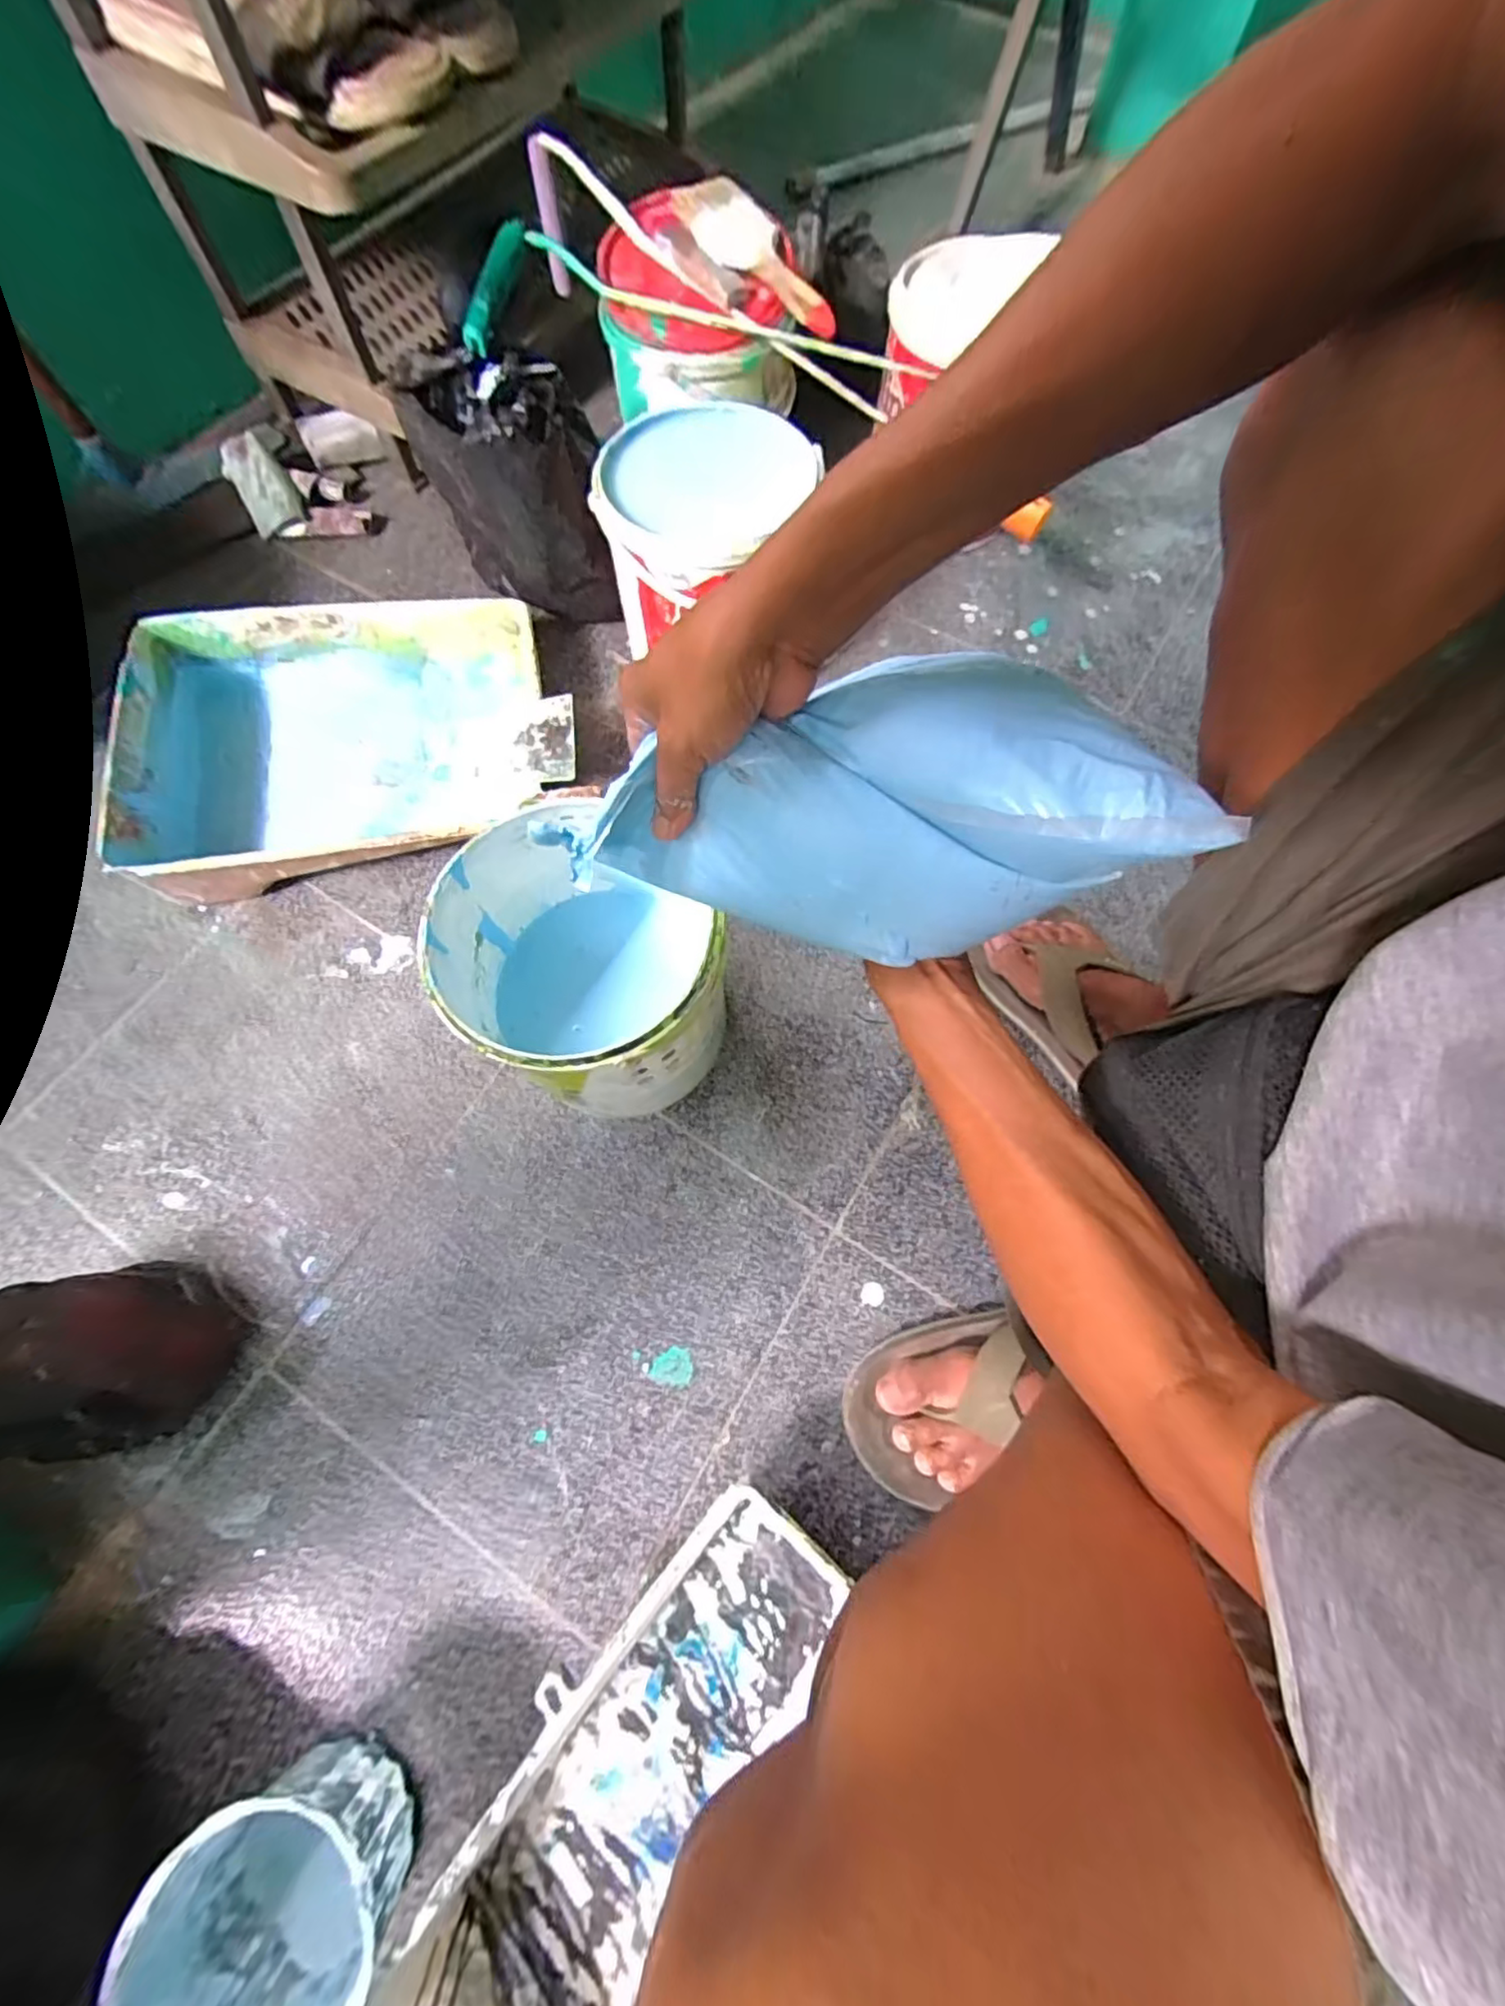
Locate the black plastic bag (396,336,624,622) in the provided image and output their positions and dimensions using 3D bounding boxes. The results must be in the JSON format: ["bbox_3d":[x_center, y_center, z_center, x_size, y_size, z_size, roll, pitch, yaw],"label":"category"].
[{"bbox_3d":[-0.231,-0.498,0.631,0.147,0.202,0.189,-19,72,-7],"label":"black plastic bag"}]

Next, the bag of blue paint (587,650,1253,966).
[{"bbox_3d":[0.044,-0.094,0.300,0.245,0.097,0.111,1,70,0],"label":"bag of blue paint"}]

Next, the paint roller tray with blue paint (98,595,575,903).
[{"bbox_3d":[-0.367,-0.248,0.606,0.379,0.078,0.276,-11,71,-4],"label":"paint roller tray with blue paint"}]

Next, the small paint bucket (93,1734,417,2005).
[{"bbox_3d":[-0.248,0.484,0.342,0.111,0.085,0.120,0,70,0],"label":"small paint bucket"}]

